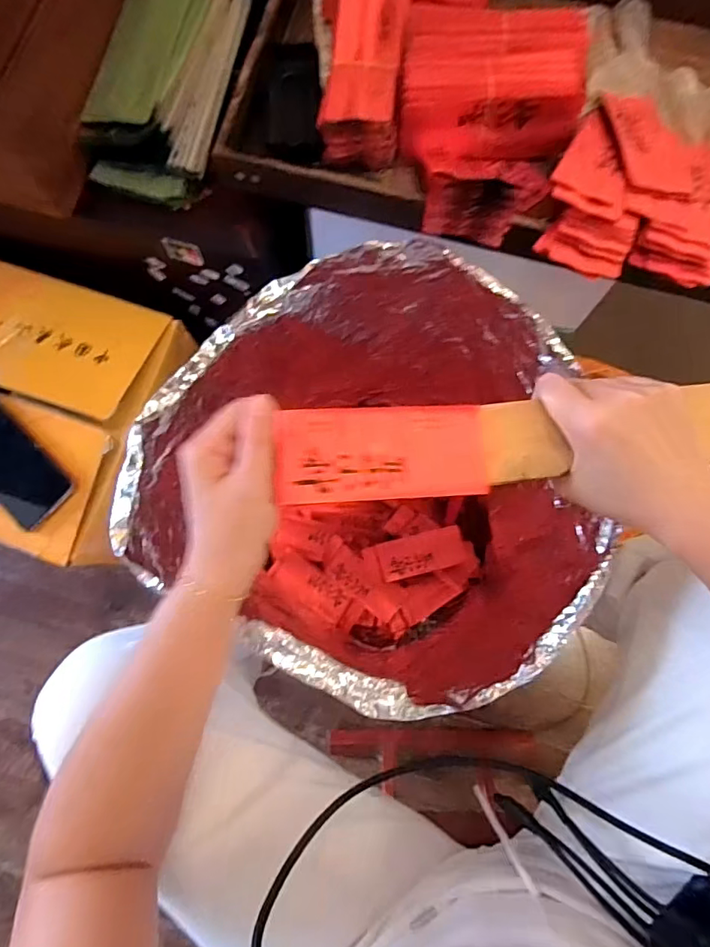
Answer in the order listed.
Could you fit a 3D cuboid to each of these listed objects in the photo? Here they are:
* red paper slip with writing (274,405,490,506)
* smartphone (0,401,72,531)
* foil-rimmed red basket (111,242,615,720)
[{"bbox_3d":[0.017,-0.012,0.300,0.120,0.006,0.054,-3,90,-6],"label":"red paper slip with writing"},{"bbox_3d":[-0.374,-0.021,0.532,0.158,0.011,0.073,42,81,8],"label":"smartphone"},{"bbox_3d":[-0.001,0.041,0.564,0.351,0.454,0.354,0,78,0],"label":"foil-rimmed red basket"}]

